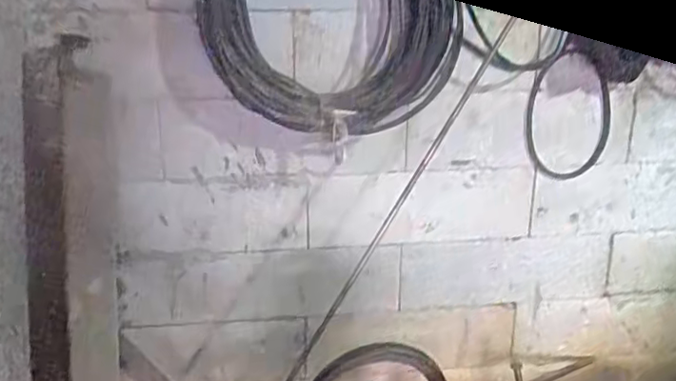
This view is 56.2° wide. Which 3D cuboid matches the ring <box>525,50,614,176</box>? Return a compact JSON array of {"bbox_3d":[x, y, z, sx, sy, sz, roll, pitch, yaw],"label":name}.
[{"bbox_3d":[0.574,-0.183,1.582,0.227,0.319,0.025,-11,22,-5],"label":"ring"}]

